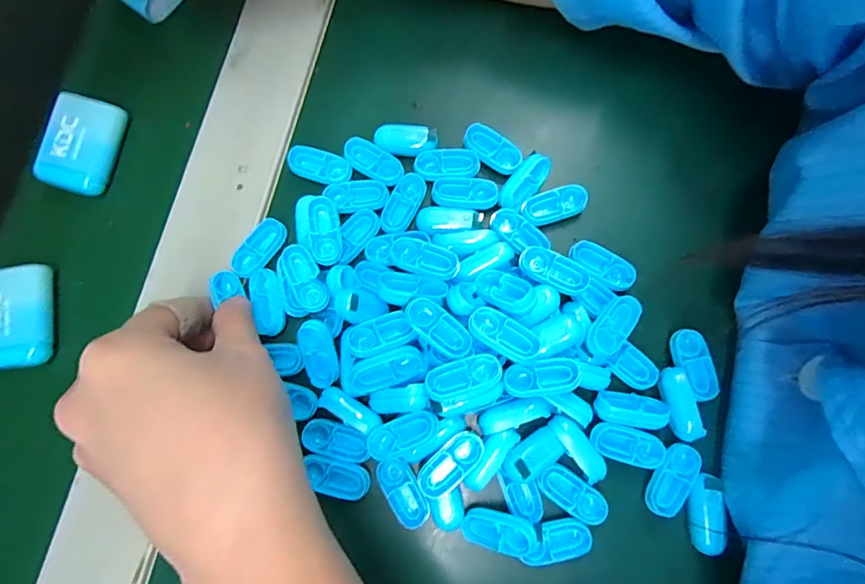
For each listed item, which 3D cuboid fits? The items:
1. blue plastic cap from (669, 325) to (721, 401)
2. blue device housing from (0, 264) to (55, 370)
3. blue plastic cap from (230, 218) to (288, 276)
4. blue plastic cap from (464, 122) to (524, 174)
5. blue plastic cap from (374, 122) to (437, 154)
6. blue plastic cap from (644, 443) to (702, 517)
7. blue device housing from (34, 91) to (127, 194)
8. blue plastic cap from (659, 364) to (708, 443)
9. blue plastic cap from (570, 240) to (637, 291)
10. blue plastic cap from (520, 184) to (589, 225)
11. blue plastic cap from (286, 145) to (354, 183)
[{"bbox_3d":[0.126,0.035,0.232,0.016,0.005,0.034,-18,77,-3],"label":"blue plastic cap"},{"bbox_3d":[-0.215,0.013,0.248,0.034,0.008,0.051,-11,77,-1],"label":"blue device housing"},{"bbox_3d":[-0.089,-0.023,0.248,0.015,0.005,0.034,36,80,9],"label":"blue plastic cap"},{"bbox_3d":[0.032,-0.076,0.256,0.034,0.006,0.015,35,80,9],"label":"blue plastic cap"},{"bbox_3d":[-0.014,-0.082,0.258,0.033,0.006,0.014,5,77,2],"label":"blue plastic cap"},{"bbox_3d":[0.111,0.086,0.222,0.016,0.005,0.034,34,80,8],"label":"blue plastic cap"},{"bbox_3d":[-0.196,-0.082,0.269,0.035,0.017,0.052,19,81,-22],"label":"blue device housing"},{"bbox_3d":[0.117,0.052,0.226,0.013,0.004,0.033,-13,77,-2],"label":"blue plastic cap"},{"bbox_3d":[0.085,-0.013,0.243,0.034,0.005,0.016,32,80,8],"label":"blue plastic cap"},{"bbox_3d":[0.063,-0.045,0.249,0.035,0.005,0.016,-15,77,-2],"label":"blue plastic cap"},{"bbox_3d":[-0.060,-0.067,0.256,0.034,0.005,0.016,17,78,5],"label":"blue plastic cap"}]

